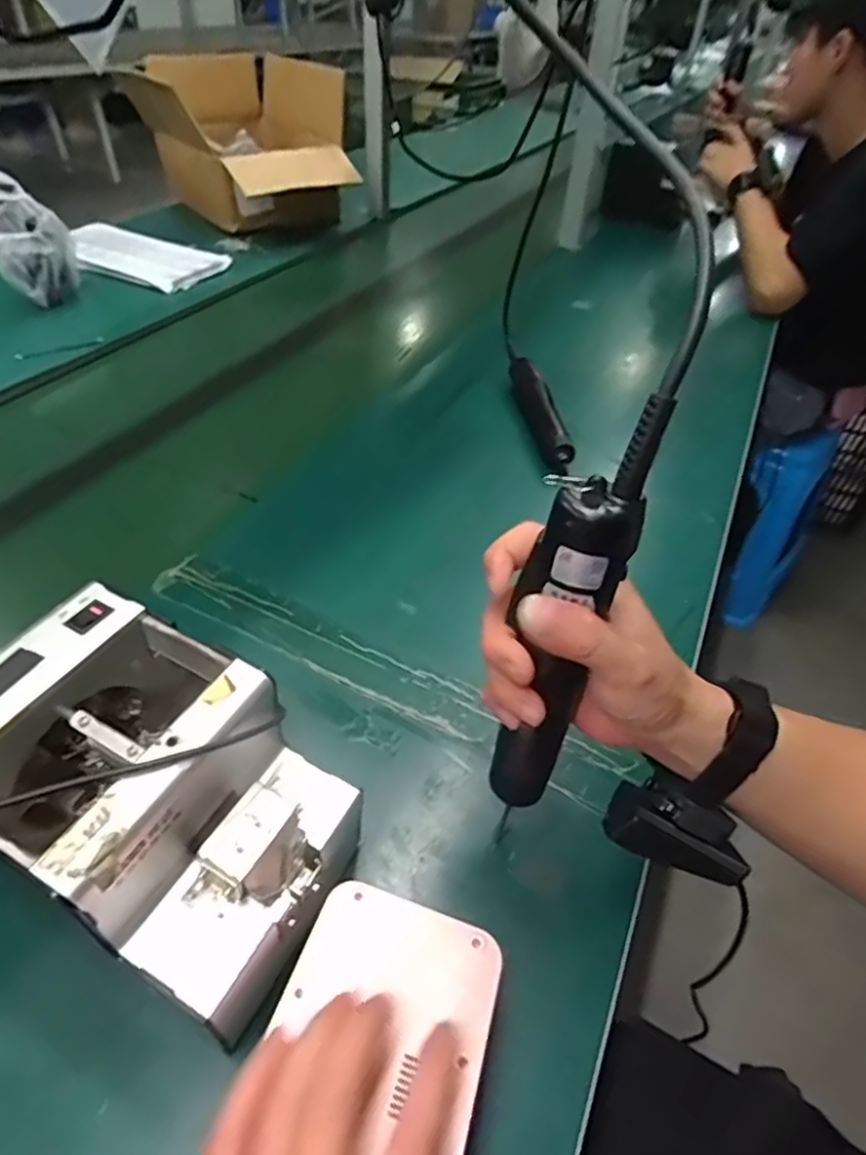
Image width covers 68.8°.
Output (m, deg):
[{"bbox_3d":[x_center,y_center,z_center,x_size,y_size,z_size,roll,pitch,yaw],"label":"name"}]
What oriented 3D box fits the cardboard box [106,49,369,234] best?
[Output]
[{"bbox_3d":[-0.409,-0.916,1.324,0.335,0.247,0.539,-20,48,-23],"label":"cardboard box"}]

